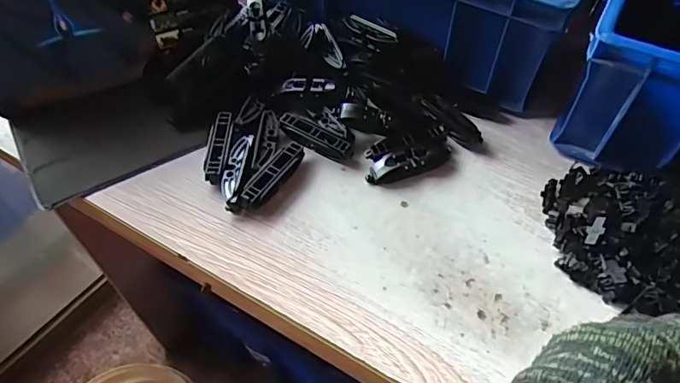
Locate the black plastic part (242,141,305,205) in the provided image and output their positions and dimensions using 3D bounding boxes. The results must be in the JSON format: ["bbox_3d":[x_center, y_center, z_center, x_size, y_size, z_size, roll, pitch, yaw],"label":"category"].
[{"bbox_3d":[-0.059,-0.014,0.431,0.018,0.017,0.072,27,58,19],"label":"black plastic part"}]

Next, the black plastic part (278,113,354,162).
[{"bbox_3d":[-0.023,-0.051,0.457,0.076,0.015,0.018,28,58,19],"label":"black plastic part"}]

